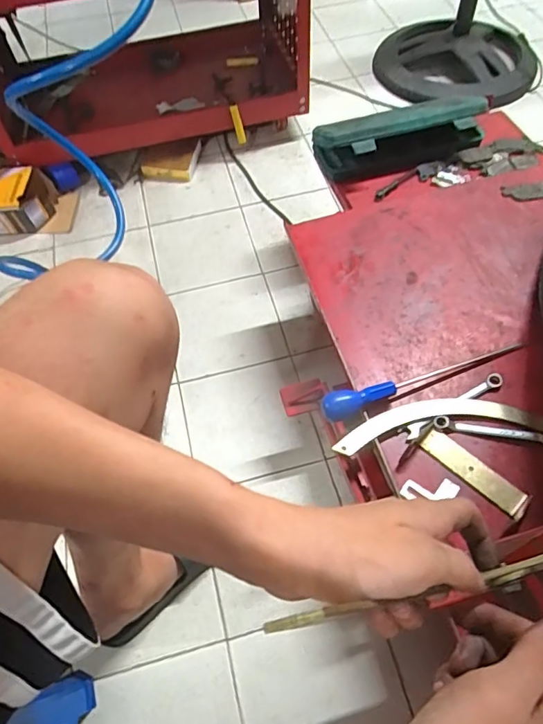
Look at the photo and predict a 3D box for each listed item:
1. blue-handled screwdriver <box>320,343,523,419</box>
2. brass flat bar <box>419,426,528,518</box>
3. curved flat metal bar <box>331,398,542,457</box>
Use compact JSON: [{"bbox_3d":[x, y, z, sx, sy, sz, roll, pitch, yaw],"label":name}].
[{"bbox_3d":[0.191,0.023,0.618,0.269,0.026,0.033,-15,59,-6],"label":"blue-handled screwdriver"},{"bbox_3d":[0.226,0.124,0.570,0.124,0.005,0.035,37,67,23],"label":"brass flat bar"},{"bbox_3d":[0.201,0.071,0.597,0.253,0.009,0.058,-6,58,0],"label":"curved flat metal bar"}]

